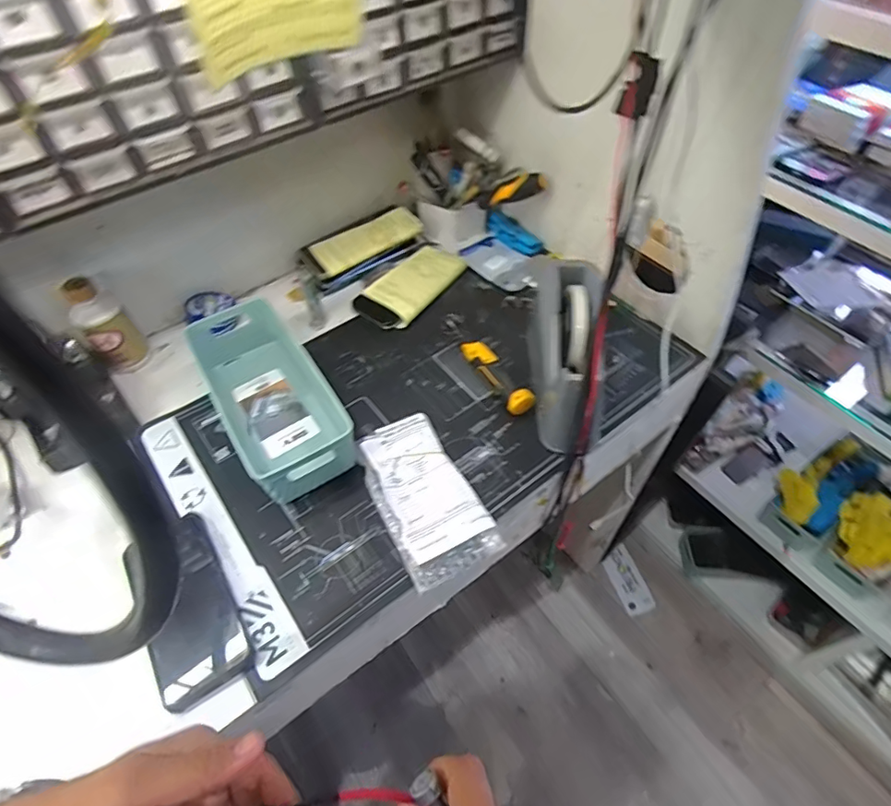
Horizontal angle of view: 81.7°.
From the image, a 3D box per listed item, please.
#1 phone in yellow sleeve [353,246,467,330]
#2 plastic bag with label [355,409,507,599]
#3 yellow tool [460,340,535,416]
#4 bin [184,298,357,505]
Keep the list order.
[{"bbox_3d":[-0.045,-0.168,0.706,0.075,0.027,0.158,31,60,22],"label":"phone in yellow sleeve"},{"bbox_3d":[-0.024,0.093,0.518,0.089,0.034,0.172,-24,57,-15],"label":"plastic bag with label"},{"bbox_3d":[0.060,-0.033,0.606,0.032,0.033,0.115,-24,57,-15],"label":"yellow tool"},{"bbox_3d":[-0.199,-0.019,0.581,0.125,0.071,0.259,-28,58,-17],"label":"bin"}]

